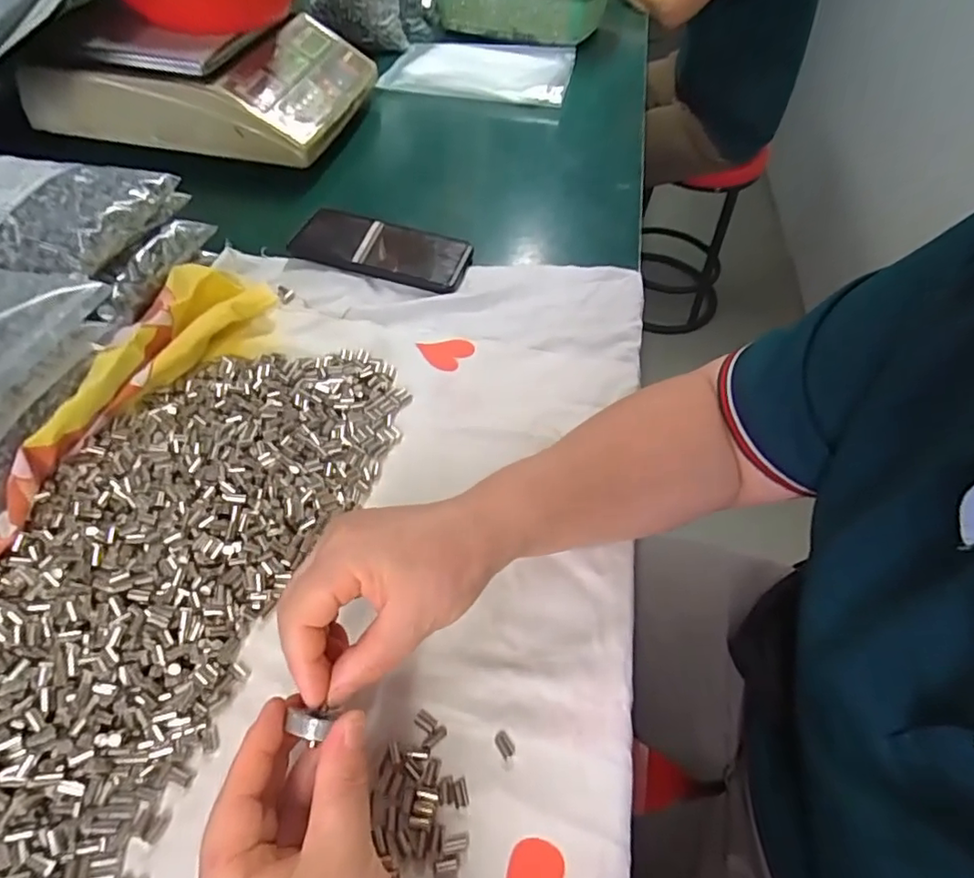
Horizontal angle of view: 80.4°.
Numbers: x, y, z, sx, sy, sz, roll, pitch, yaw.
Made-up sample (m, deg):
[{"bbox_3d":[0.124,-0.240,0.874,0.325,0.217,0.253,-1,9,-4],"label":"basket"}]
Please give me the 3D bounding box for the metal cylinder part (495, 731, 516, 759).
[{"bbox_3d":[0.009,0.153,0.290,0.008,0.004,0.012,-22,56,-19],"label":"metal cylinder part"}]

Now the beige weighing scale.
[{"bbox_3d":[-0.318,-0.430,0.674,0.312,0.077,0.246,8,52,3],"label":"beige weighing scale"}]

